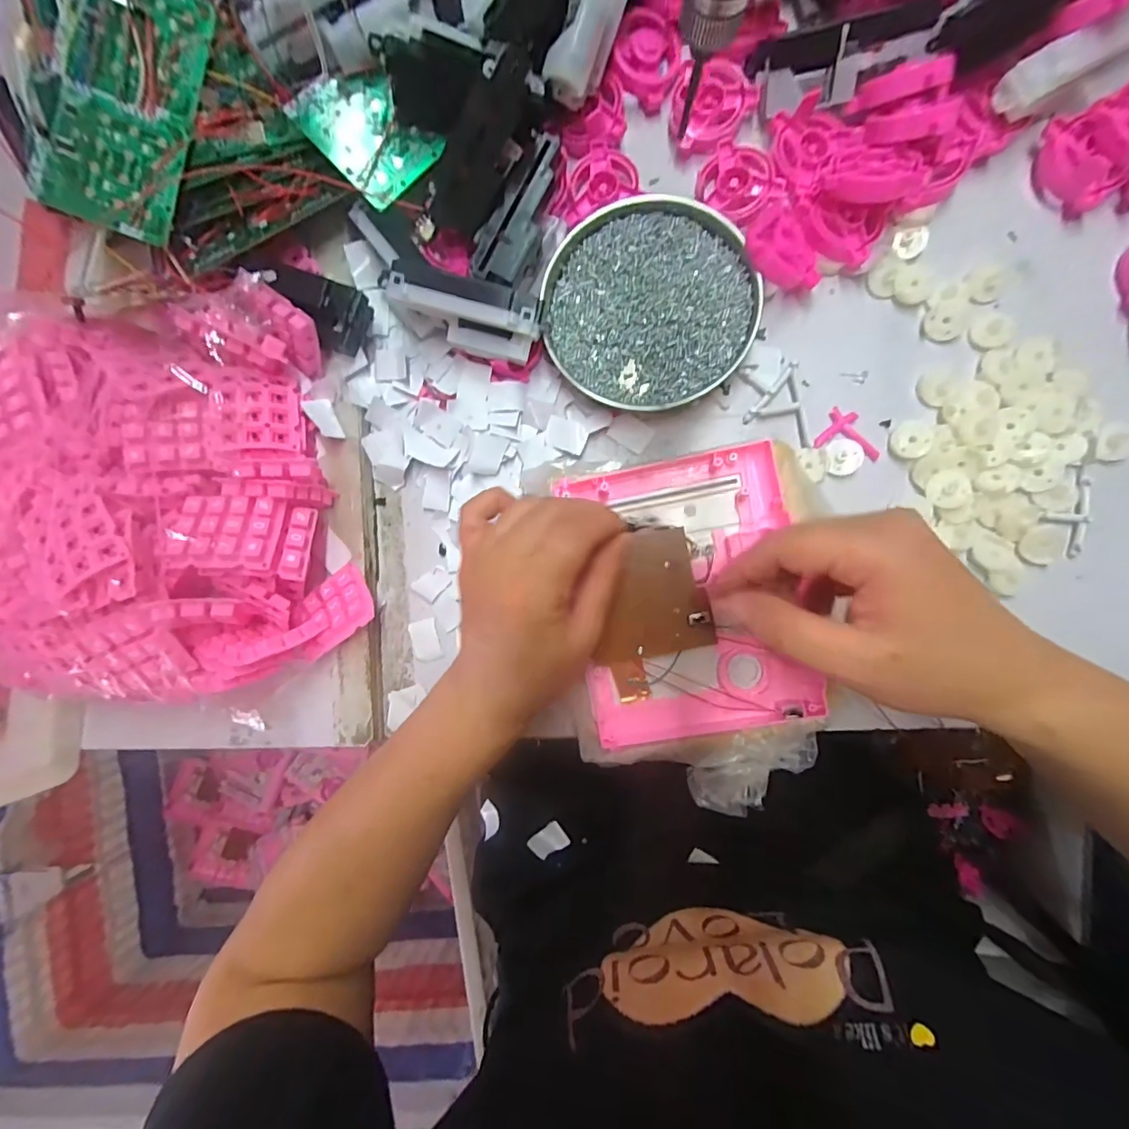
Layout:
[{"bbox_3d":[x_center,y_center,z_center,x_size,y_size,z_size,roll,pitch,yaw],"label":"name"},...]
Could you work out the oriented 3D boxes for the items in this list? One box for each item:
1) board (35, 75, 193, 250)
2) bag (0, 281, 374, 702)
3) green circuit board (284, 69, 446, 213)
[{"bbox_3d":[-0.278,-0.245,0.312,0.069,0.006,0.072,16,93,-14],"label":"board"},{"bbox_3d":[-0.256,-0.039,0.323,0.213,0.093,0.245,-12,89,6],"label":"bag"},{"bbox_3d":[-0.121,-0.268,0.315,0.071,0.004,0.061,45,82,-13],"label":"green circuit board"}]

